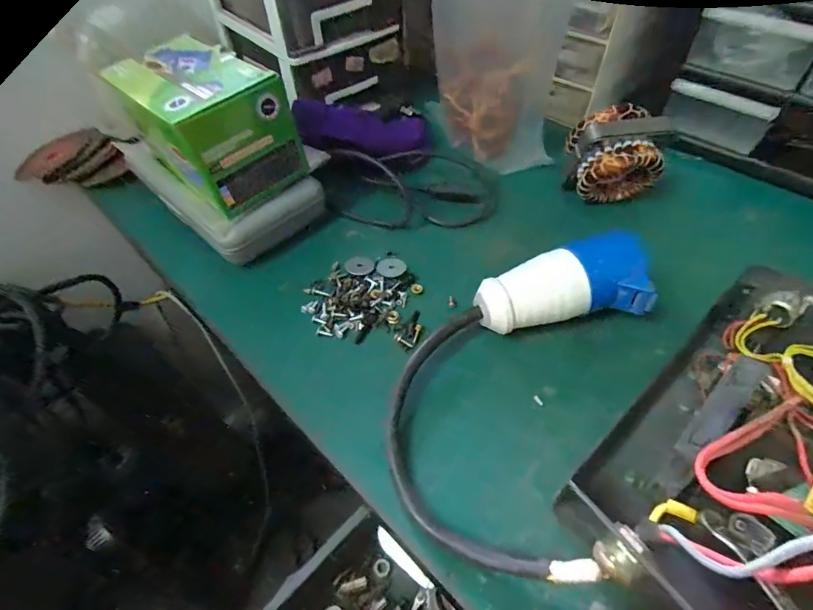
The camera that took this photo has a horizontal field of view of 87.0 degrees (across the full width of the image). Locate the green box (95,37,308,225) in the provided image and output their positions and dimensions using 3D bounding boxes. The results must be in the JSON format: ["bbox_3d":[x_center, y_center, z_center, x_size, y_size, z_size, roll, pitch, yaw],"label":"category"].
[{"bbox_3d":[-0.196,-0.181,0.418,0.165,0.097,0.102,35,60,25],"label":"green box"}]

